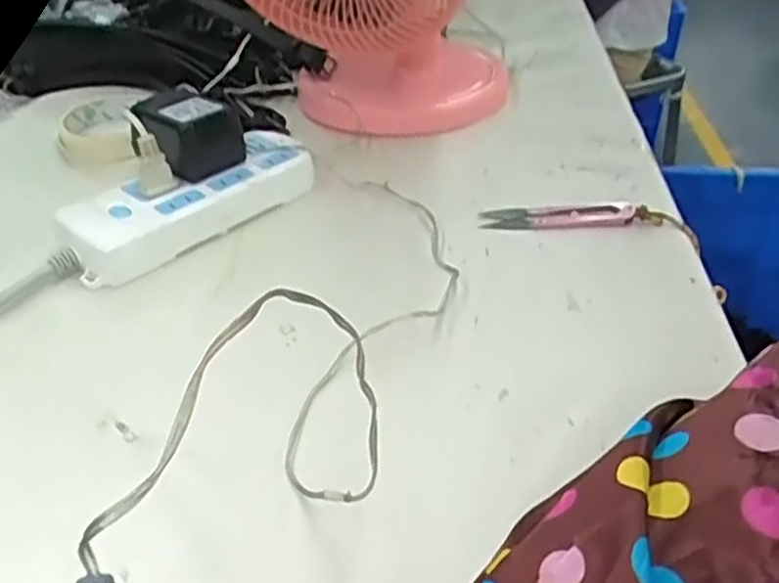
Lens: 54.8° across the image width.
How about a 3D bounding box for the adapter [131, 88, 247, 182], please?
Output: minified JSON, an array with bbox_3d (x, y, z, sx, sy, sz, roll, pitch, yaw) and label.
[{"bbox_3d":[-0.141,-0.110,0.536,0.061,0.046,0.049,-27,45,-32],"label":"adapter"}]

